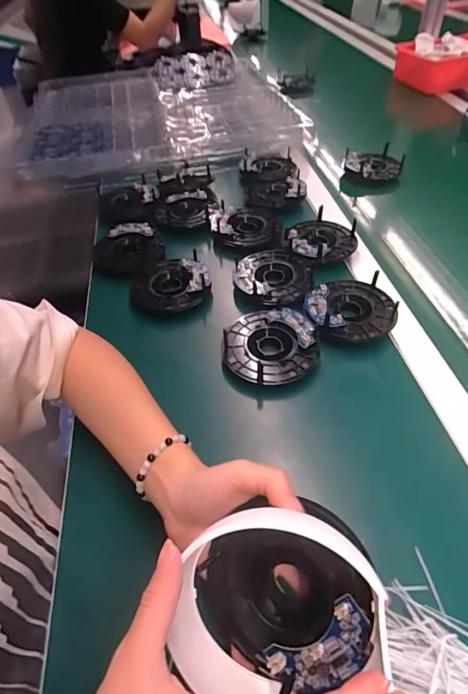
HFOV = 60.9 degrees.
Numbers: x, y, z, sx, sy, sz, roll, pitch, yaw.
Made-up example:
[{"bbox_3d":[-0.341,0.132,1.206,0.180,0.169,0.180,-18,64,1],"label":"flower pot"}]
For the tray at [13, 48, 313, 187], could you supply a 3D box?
[{"bbox_3d":[-0.173,-0.522,0.857,0.503,0.037,0.550,-13,48,-7],"label":"tray"}]

